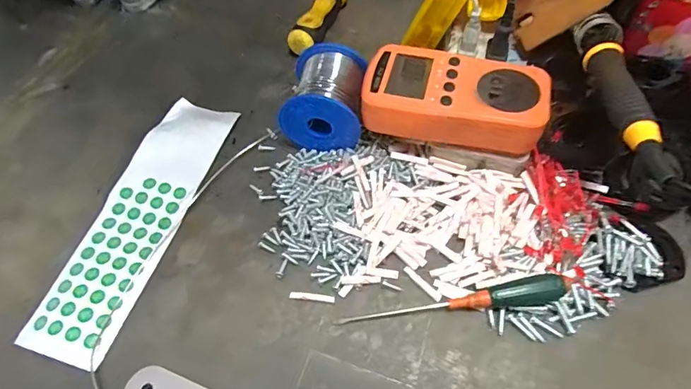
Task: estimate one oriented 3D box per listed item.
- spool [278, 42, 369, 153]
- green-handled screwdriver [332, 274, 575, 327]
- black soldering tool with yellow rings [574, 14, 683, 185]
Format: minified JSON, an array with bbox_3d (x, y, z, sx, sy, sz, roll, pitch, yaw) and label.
[{"bbox_3d":[-0.013,-0.081,0.343,0.059,0.048,0.075,8,61,8],"label":"spool"},{"bbox_3d":[0.069,0.072,0.274,0.146,0.019,0.014,-9,60,-2],"label":"green-handled screwdriver"},{"bbox_3d":[0.180,-0.069,0.275,0.027,0.018,0.172,6,48,7],"label":"black soldering tool with yellow rings"}]

